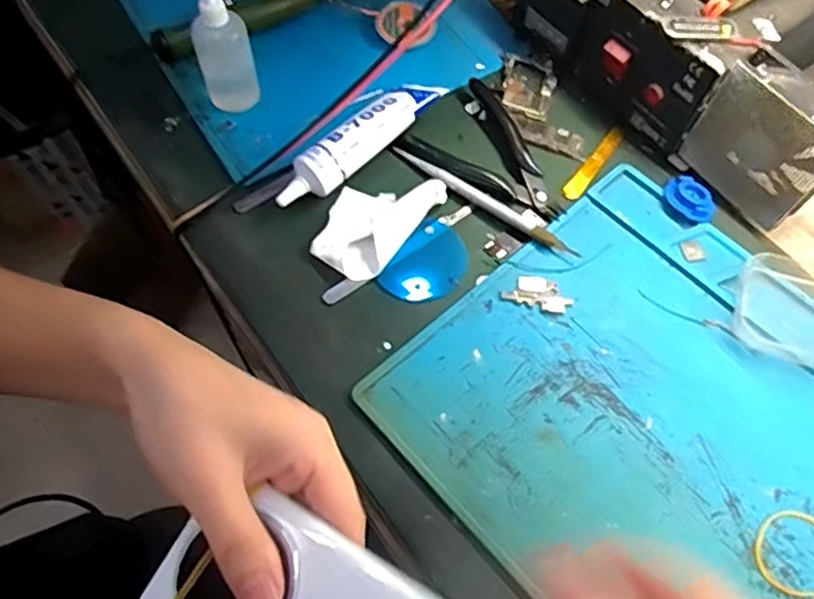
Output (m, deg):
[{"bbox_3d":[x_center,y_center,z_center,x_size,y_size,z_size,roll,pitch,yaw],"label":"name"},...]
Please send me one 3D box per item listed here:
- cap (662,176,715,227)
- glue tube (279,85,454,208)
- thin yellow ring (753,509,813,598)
[{"bbox_3d":[0.186,-0.065,0.426,0.031,0.009,0.032,1,62,-1],"label":"cap"},{"bbox_3d":[-0.032,-0.104,0.433,0.025,0.028,0.132,41,68,19],"label":"glue tube"},{"bbox_3d":[0.199,0.129,0.329,0.046,0.004,0.041,-24,65,-13],"label":"thin yellow ring"}]

